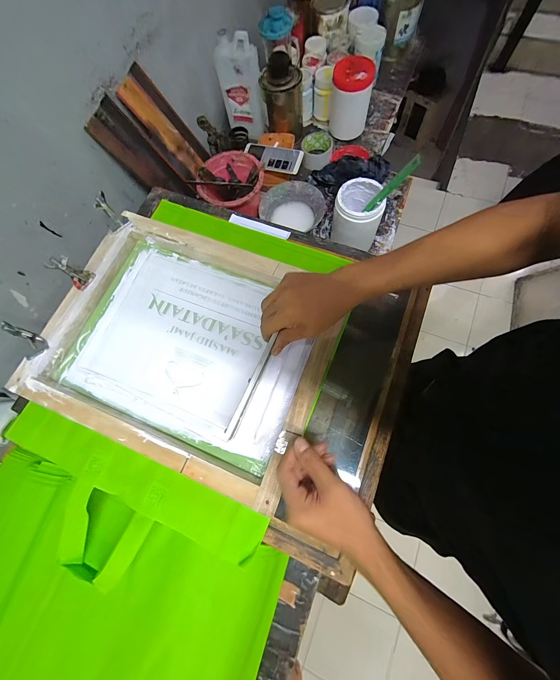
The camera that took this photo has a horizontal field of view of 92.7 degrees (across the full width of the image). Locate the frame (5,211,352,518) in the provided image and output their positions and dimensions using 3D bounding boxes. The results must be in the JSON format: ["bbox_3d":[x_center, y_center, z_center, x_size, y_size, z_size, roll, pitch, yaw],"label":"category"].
[{"bbox_3d":[-0.148,0.001,0.444,0.440,0.046,0.349,22,76,8],"label":"frame"}]

